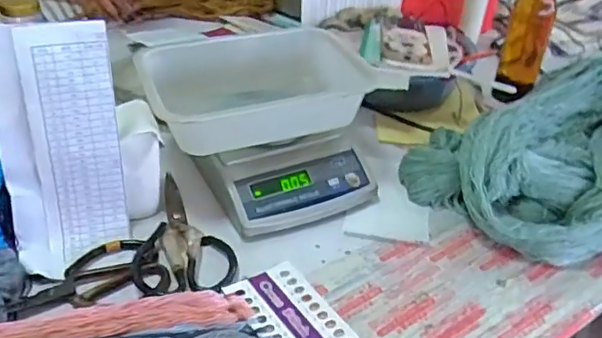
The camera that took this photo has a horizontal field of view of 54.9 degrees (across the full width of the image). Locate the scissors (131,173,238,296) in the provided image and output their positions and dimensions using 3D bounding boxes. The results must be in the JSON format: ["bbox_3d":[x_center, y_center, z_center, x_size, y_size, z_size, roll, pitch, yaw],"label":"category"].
[{"bbox_3d":[-0.146,0.070,0.677,0.109,0.018,0.205,-9,40,-17],"label":"scissors"}]

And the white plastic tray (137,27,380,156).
[{"bbox_3d":[-0.059,-0.104,0.769,0.276,0.093,0.152,-9,40,-16],"label":"white plastic tray"}]

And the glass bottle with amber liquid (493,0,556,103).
[{"bbox_3d":[0.351,-0.206,0.896,0.065,0.222,0.062,19,40,18],"label":"glass bottle with amber liquid"}]

